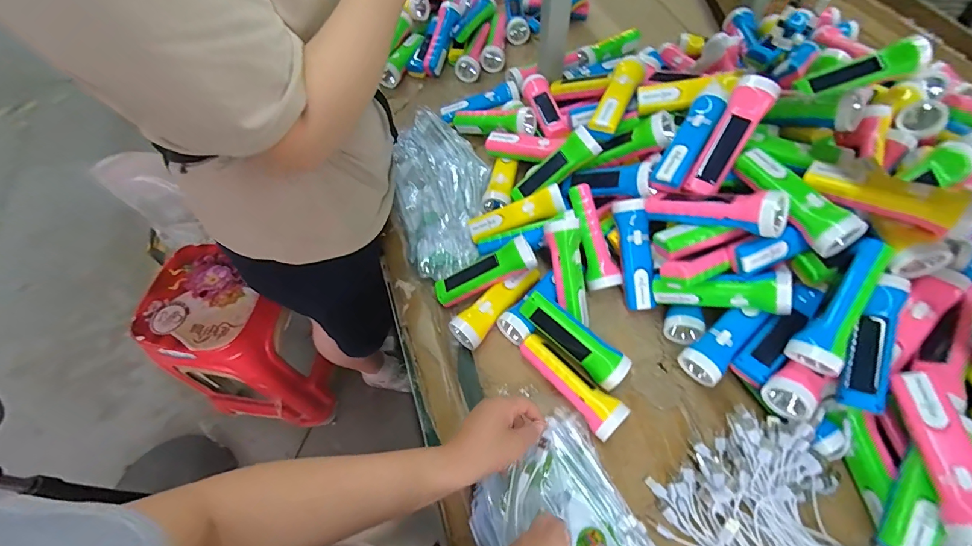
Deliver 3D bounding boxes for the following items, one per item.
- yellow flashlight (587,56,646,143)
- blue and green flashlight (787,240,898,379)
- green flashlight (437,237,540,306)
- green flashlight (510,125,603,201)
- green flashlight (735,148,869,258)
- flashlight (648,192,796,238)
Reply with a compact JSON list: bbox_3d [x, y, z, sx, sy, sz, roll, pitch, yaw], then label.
[{"bbox_3d":[0.216,-0.284,0.693,0.049,0.045,0.184,23,64,16],"label":"yellow flashlight"},{"bbox_3d":[0.412,0.037,0.483,0.051,0.043,0.162,31,90,19],"label":"blue and green flashlight"},{"bbox_3d":[-0.005,-0.001,0.642,0.161,0.043,0.049,-27,61,10],"label":"green flashlight"},{"bbox_3d":[0.108,-0.171,0.689,0.160,0.041,0.047,-34,59,21],"label":"green flashlight"},{"bbox_3d":[0.379,-0.098,0.516,0.054,0.040,0.158,-22,61,-9],"label":"green flashlight"},{"bbox_3d":[0.287,-0.083,0.542,0.162,0.052,0.051,14,57,48],"label":"flashlight"}]

